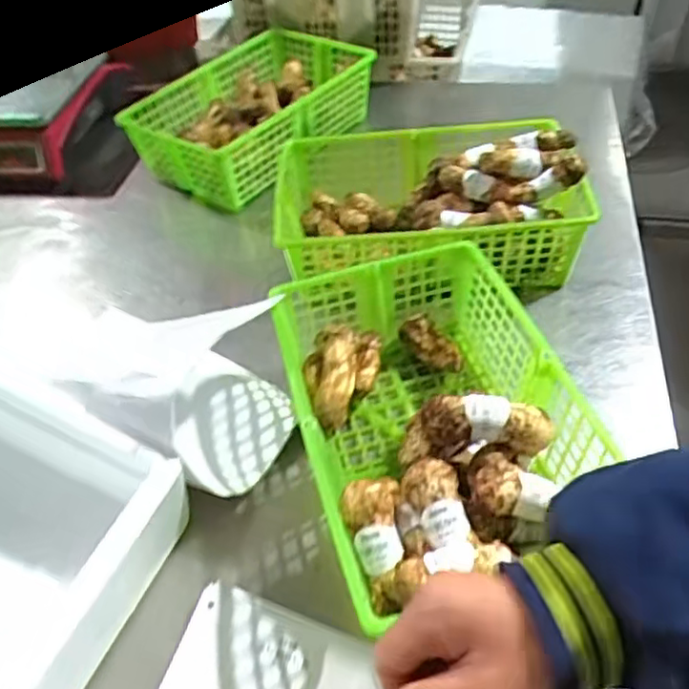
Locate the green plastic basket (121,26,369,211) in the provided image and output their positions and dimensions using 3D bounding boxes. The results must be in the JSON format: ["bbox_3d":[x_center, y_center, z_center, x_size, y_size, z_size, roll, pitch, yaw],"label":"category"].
[{"bbox_3d":[-0.130,-0.326,0.955,0.207,0.126,0.323,34,58,31],"label":"green plastic basket"}]

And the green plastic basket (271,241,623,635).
[{"bbox_3d":[0.070,0.058,0.576,0.214,0.108,0.308,-15,47,-8],"label":"green plastic basket"}]

